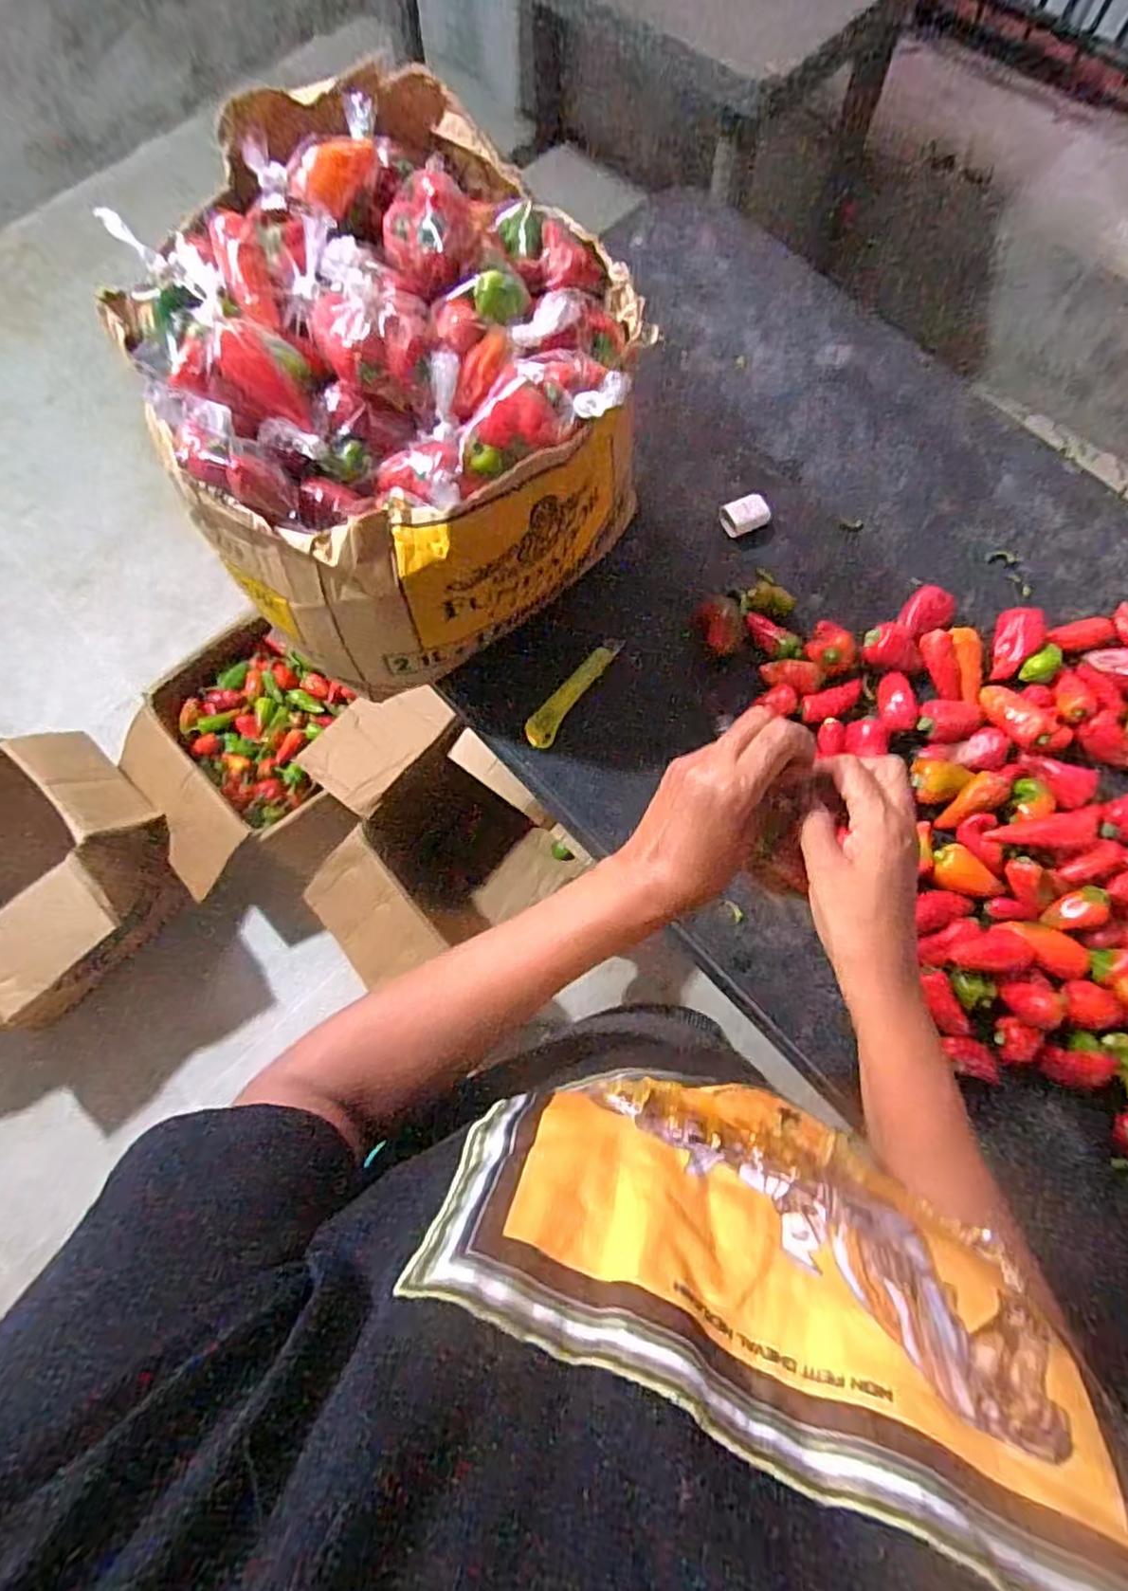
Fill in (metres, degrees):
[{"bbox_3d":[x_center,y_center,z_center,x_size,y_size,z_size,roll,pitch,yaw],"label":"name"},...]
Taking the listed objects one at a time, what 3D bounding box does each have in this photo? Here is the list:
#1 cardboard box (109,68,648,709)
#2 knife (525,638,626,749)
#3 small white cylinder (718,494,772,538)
[{"bbox_3d":[-0.152,-0.342,0.637,0.389,0.294,0.380,-35,76,-9],"label":"cardboard box"},{"bbox_3d":[0.010,-0.114,0.720,0.032,0.013,0.151,33,76,10],"label":"knife"},{"bbox_3d":[0.208,-0.321,0.774,0.047,0.026,0.042,-18,74,-4],"label":"small white cylinder"}]

